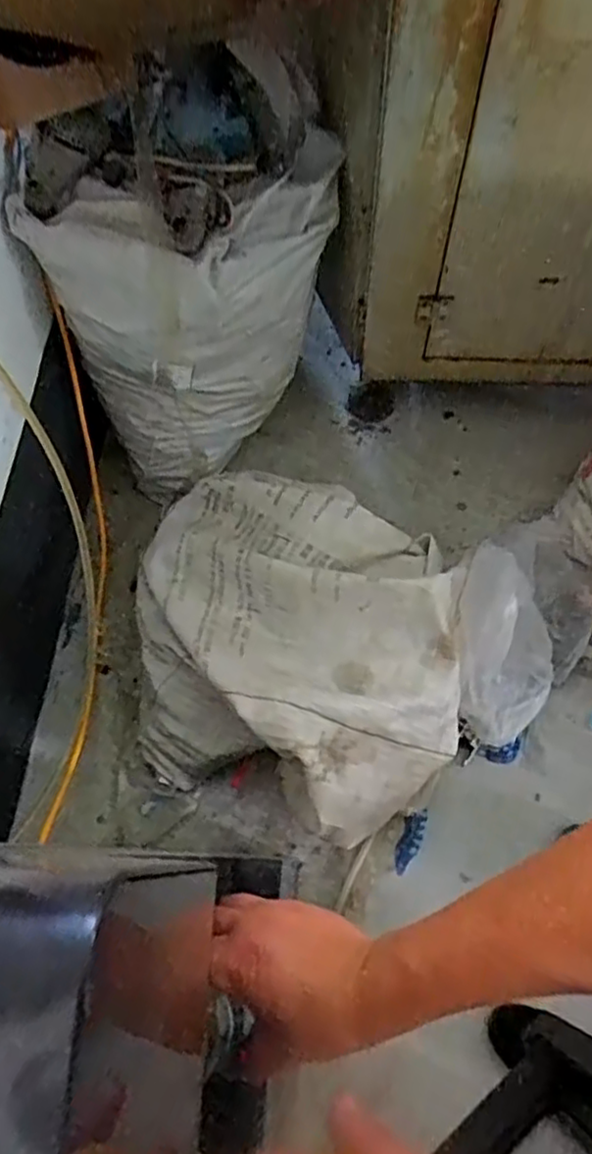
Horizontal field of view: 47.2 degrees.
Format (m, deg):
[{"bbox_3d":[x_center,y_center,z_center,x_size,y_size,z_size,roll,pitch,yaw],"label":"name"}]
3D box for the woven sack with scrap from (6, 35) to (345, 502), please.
[{"bbox_3d":[-0.149,-0.426,1.038,0.390,0.468,0.303,-42,72,-15],"label":"woven sack with scrap"}]

